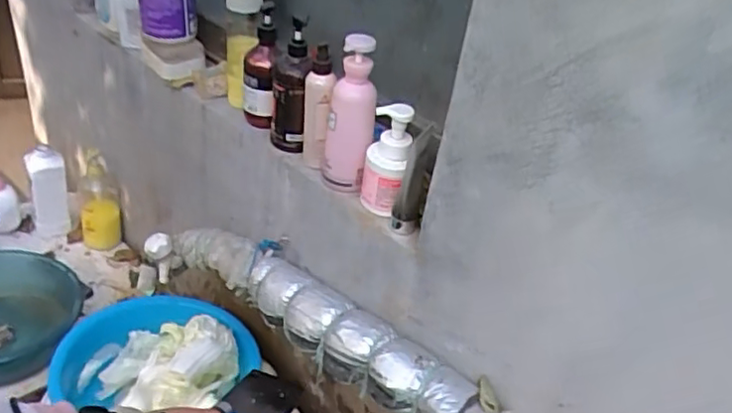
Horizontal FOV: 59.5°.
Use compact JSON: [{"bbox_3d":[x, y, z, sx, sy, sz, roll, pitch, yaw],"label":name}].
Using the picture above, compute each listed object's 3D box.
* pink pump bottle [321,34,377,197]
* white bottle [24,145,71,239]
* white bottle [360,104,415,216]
[{"bbox_3d":[-0.023,-0.122,0.886,0.061,0.223,0.059,3,35,-10],"label":"pink pump bottle"},{"bbox_3d":[-0.735,-0.028,1.486,0.081,0.205,0.077,-11,39,-27],"label":"white bottle"},{"bbox_3d":[0.028,-0.062,0.872,0.061,0.150,0.058,8,34,-3],"label":"white bottle"}]

